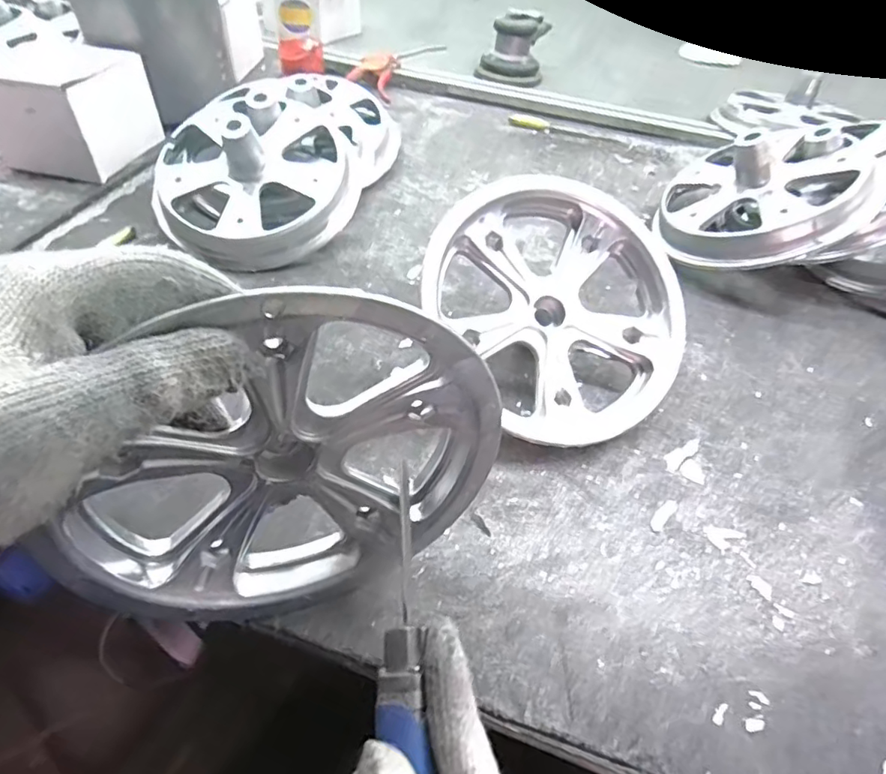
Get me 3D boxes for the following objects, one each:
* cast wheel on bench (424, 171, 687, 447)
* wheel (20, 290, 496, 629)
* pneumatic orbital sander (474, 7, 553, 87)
[{"bbox_3d":[0.095,-0.070,0.458,0.208,0.038,0.208,2,79,-11],"label":"cast wheel on bench"},{"bbox_3d":[-0.074,0.045,0.277,0.207,0.218,0.049,-16,52,-17],"label":"wheel"},{"bbox_3d":[0.118,-0.571,0.926,0.112,0.087,0.128,7,49,2],"label":"pneumatic orbital sander"}]

